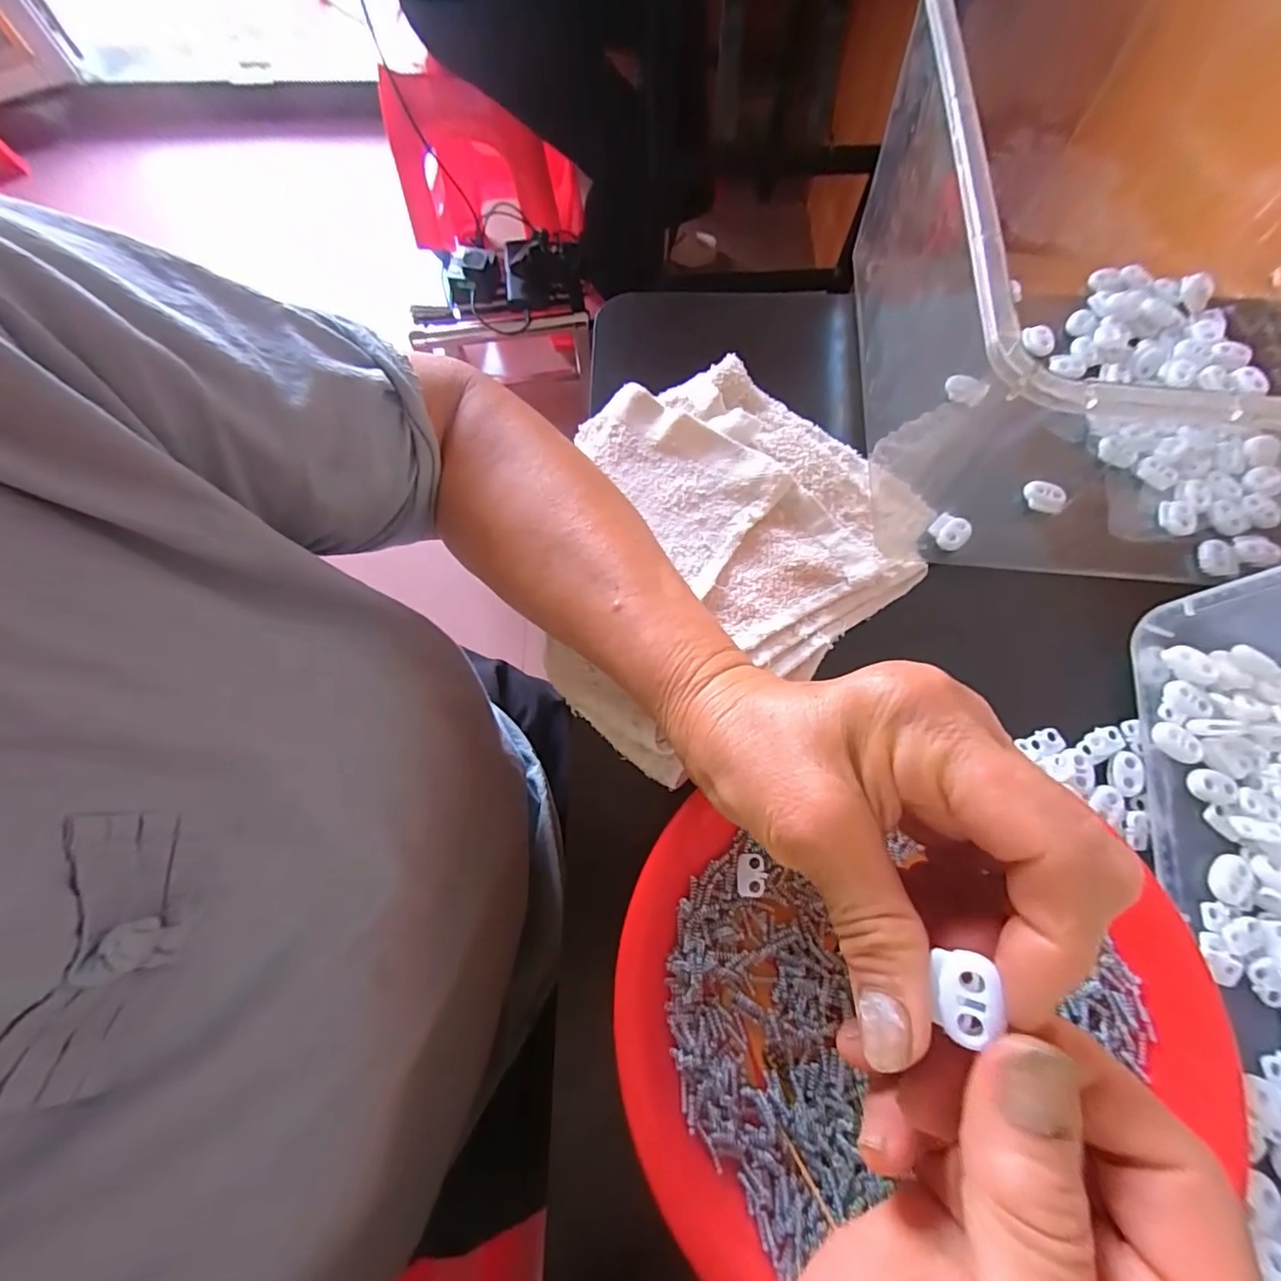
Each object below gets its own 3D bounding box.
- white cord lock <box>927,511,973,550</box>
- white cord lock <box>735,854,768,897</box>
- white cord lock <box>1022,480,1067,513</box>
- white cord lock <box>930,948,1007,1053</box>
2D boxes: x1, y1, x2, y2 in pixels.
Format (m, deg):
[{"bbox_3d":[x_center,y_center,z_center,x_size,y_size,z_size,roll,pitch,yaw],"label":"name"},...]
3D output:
[{"bbox_3d":[0.174,-0.061,0.307,0.020,0.008,0.019,36,74,12],"label":"white cord lock"},{"bbox_3d":[0.051,0.107,0.251,0.013,0.004,0.018,5,70,2],"label":"white cord lock"},{"bbox_3d":[0.234,-0.083,0.317,0.021,0.007,0.017,12,71,4],"label":"white cord lock"},{"bbox_3d":[0.084,0.089,0.140,0.014,0.008,0.019,-10,70,30],"label":"white cord lock"}]

